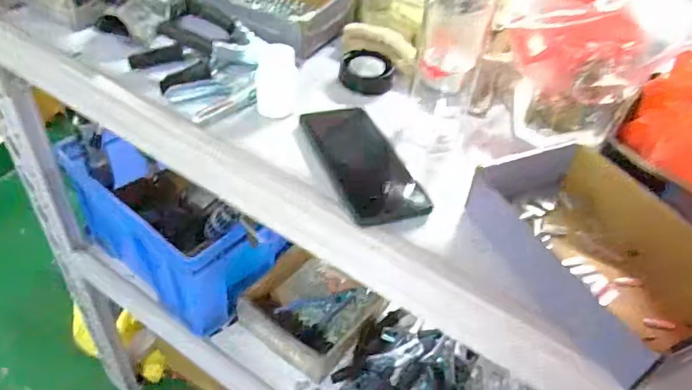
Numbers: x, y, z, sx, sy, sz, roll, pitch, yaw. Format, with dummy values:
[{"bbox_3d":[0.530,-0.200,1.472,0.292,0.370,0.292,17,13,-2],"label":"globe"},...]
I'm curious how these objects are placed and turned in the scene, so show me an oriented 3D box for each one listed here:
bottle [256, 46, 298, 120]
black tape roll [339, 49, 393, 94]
[{"bbox_3d":[-0.073,-0.120,0.554,0.039,0.066,0.040,12,44,6],"label":"bottle"},{"bbox_3d":[0.024,-0.150,0.629,0.060,0.029,0.065,4,44,-3],"label":"black tape roll"}]

